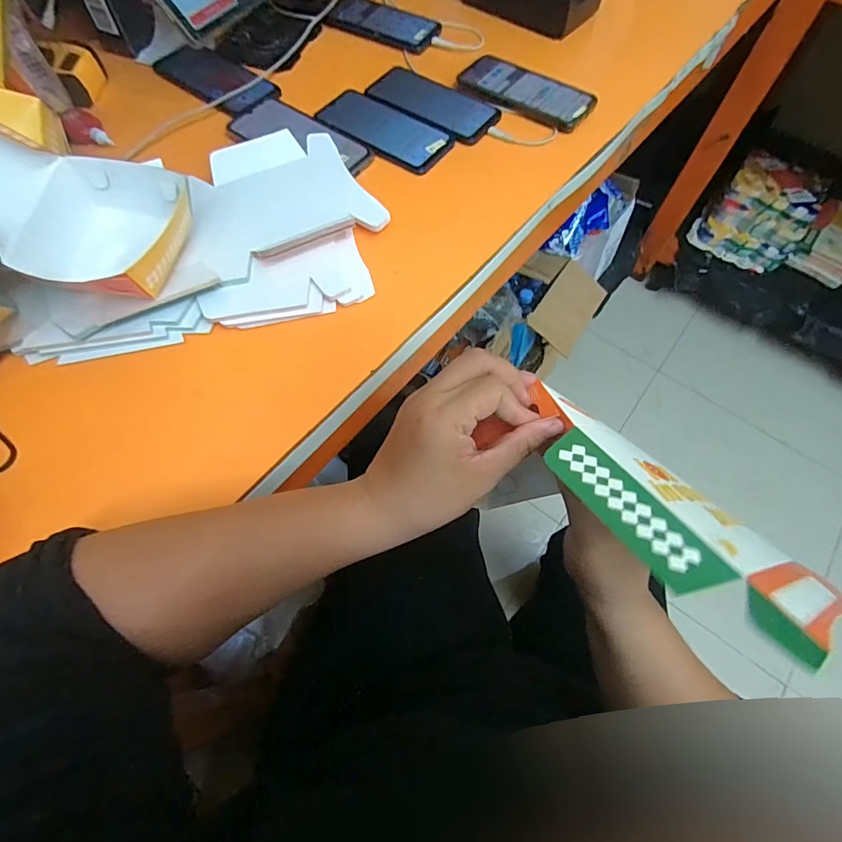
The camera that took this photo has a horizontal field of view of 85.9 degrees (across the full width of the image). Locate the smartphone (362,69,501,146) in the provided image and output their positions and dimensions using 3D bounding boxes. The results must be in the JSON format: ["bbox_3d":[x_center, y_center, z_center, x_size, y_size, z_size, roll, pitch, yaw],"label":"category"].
[{"bbox_3d":[0.014,-0.402,0.570,0.170,0.013,0.075,36,69,15],"label":"smartphone"}]

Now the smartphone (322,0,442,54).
[{"bbox_3d":[-0.055,-0.563,0.643,0.153,0.016,0.078,19,66,8],"label":"smartphone"}]

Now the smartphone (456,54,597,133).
[{"bbox_3d":[0.130,-0.421,0.582,0.174,0.015,0.087,35,69,14],"label":"smartphone"}]

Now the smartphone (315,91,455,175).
[{"bbox_3d":[-0.049,-0.356,0.548,0.169,0.006,0.078,34,68,14],"label":"smartphone"}]

